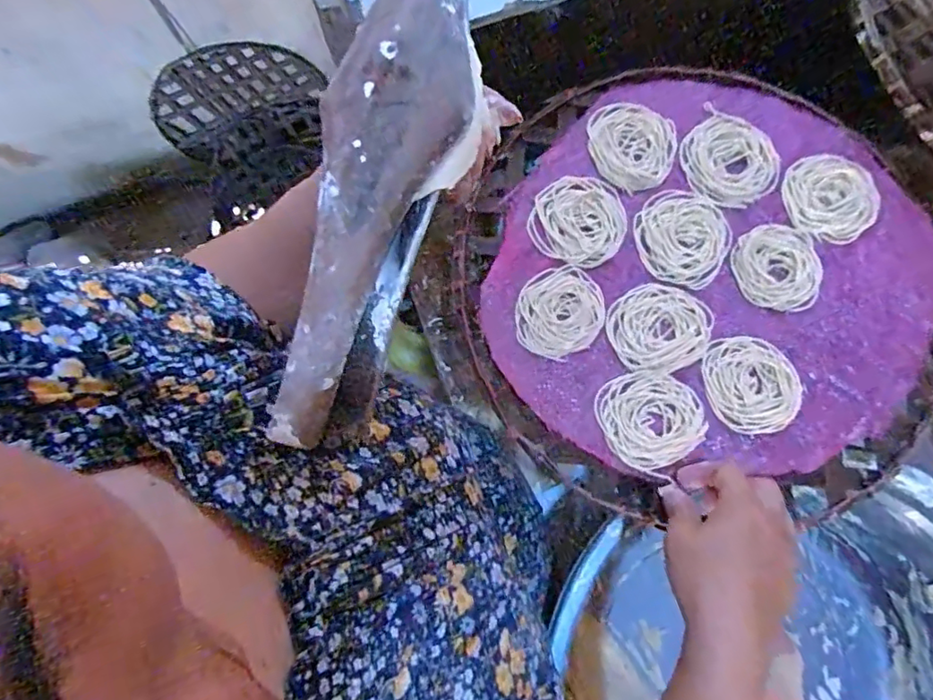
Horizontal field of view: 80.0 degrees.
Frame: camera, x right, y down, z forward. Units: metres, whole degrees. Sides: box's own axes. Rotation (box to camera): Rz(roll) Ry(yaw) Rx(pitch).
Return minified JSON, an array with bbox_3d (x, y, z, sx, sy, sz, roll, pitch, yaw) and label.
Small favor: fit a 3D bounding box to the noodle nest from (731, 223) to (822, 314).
[{"bbox_3d":[0.248,-0.065,0.442,0.066,0.005,0.071,0,77,2],"label":"noodle nest"}]

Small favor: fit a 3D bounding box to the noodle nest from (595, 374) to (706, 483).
[{"bbox_3d":[0.136,0.052,0.415,0.076,0.011,0.073,0,77,2],"label":"noodle nest"}]

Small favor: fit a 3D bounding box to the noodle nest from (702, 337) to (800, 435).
[{"bbox_3d":[0.216,0.025,0.421,0.066,0.013,0.073,-15,77,-2],"label":"noodle nest"}]

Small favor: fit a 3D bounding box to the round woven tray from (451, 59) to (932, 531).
[{"bbox_3d":[0.185,-0.057,0.443,0.370,0.028,0.367,0,80,0],"label":"round woven tray"}]

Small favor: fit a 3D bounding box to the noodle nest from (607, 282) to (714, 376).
[{"bbox_3d":[0.151,-0.018,0.433,0.079,0.008,0.068,-24,77,-4],"label":"noodle nest"}]

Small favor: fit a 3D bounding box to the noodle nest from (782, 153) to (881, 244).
[{"bbox_3d":[0.300,-0.126,0.463,0.073,0.012,0.080,0,77,2],"label":"noodle nest"}]

